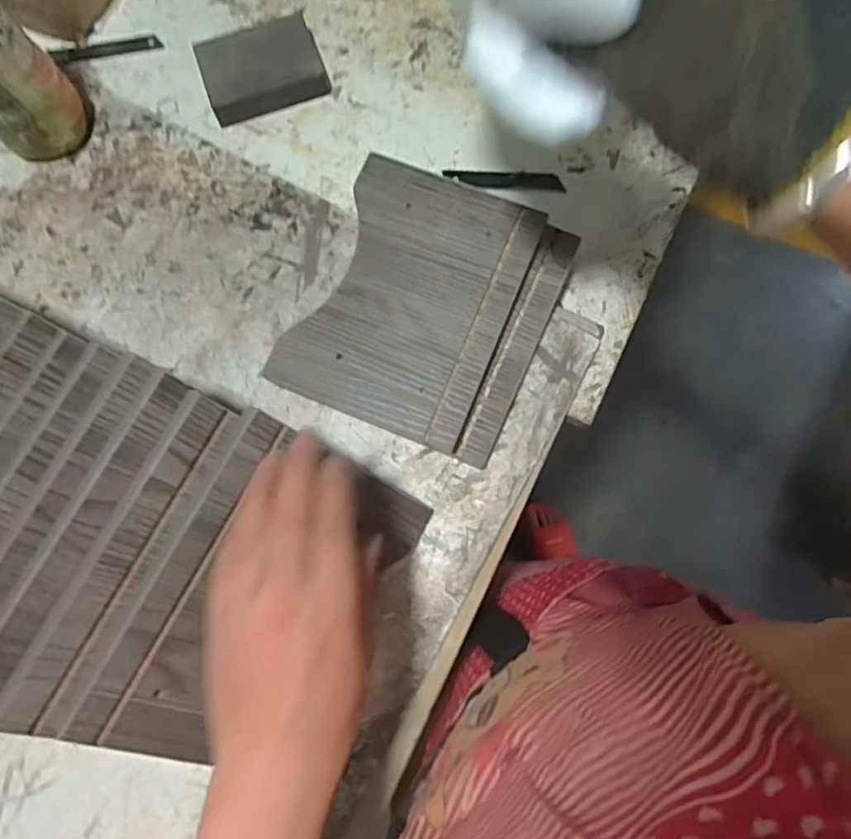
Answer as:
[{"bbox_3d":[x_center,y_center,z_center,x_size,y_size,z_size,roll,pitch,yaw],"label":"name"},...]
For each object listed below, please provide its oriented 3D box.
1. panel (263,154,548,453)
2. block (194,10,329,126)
[{"bbox_3d":[-0.010,-0.090,0.423,0.141,0.008,0.188,22,79,5],"label":"panel"},{"bbox_3d":[-0.138,-0.300,0.500,0.099,0.026,0.069,-17,78,-3],"label":"block"}]

